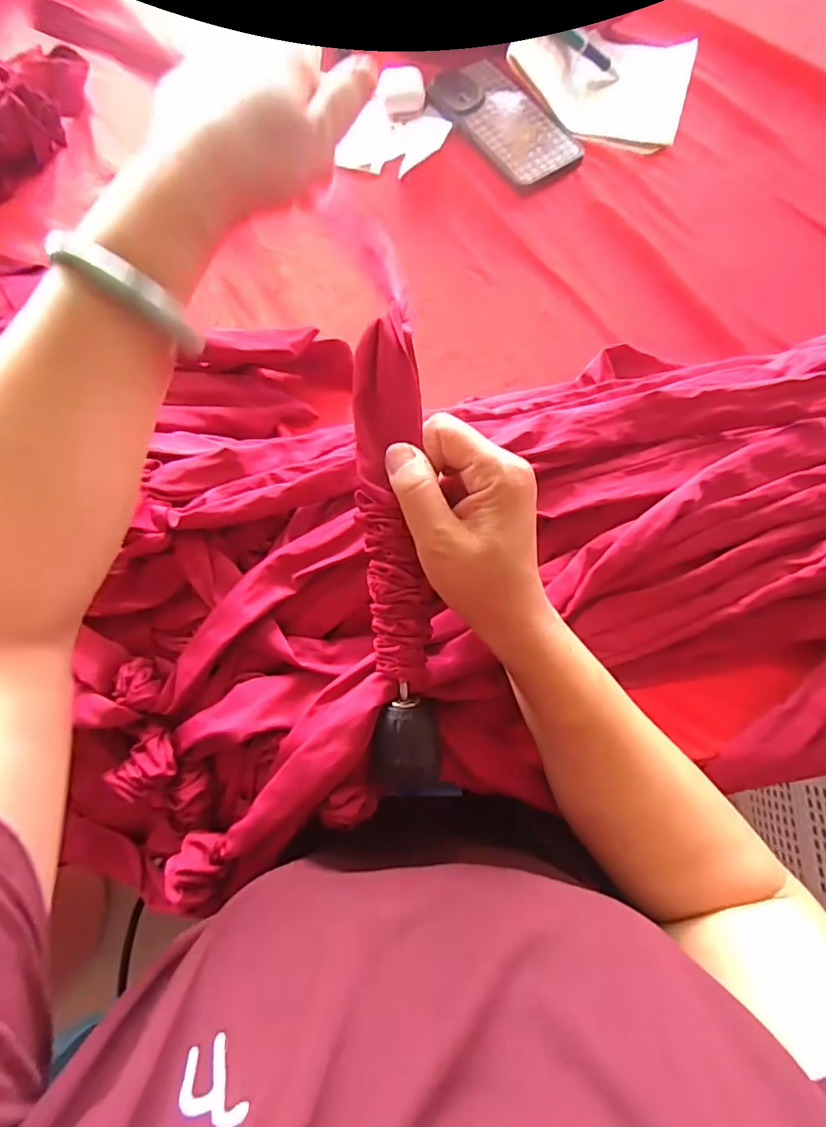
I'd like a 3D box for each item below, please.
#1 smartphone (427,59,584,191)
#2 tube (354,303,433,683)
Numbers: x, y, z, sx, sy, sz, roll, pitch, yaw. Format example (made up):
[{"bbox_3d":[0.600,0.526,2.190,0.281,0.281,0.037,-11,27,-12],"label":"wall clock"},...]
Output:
[{"bbox_3d":[0.085,-0.430,0.513,0.072,0.015,0.162,-36,77,-7],"label":"smartphone"},{"bbox_3d":[-0.011,-0.031,0.283,0.034,0.018,0.190,-3,97,-1],"label":"tube"}]

